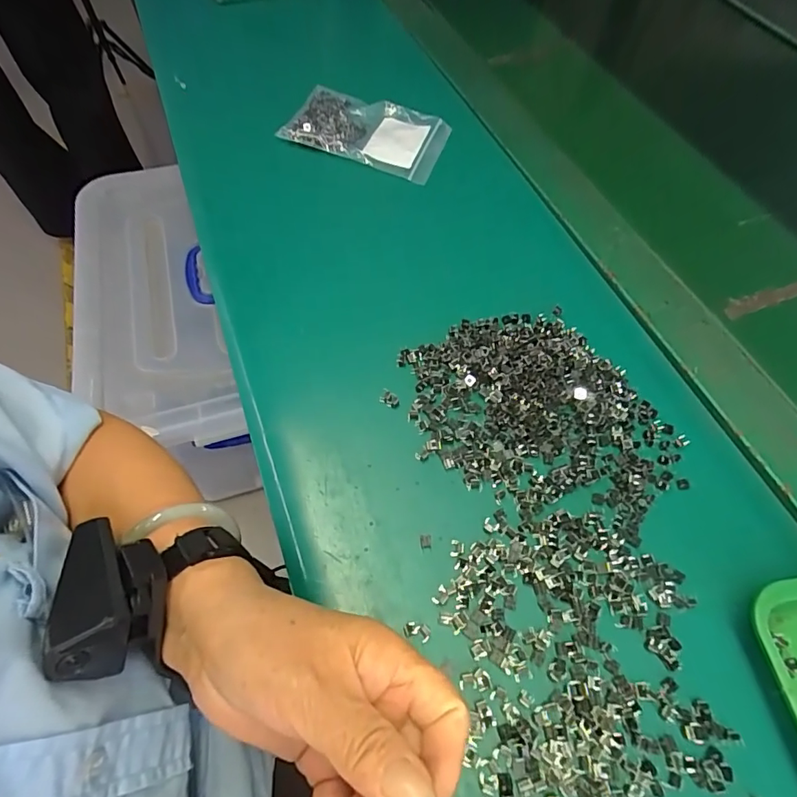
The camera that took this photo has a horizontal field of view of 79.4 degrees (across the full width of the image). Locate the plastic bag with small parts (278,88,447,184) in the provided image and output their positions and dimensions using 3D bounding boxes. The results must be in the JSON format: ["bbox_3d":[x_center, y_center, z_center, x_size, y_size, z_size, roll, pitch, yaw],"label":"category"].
[{"bbox_3d":[-0.028,-0.265,0.473,0.146,0.014,0.085,20,66,4],"label":"plastic bag with small parts"}]

